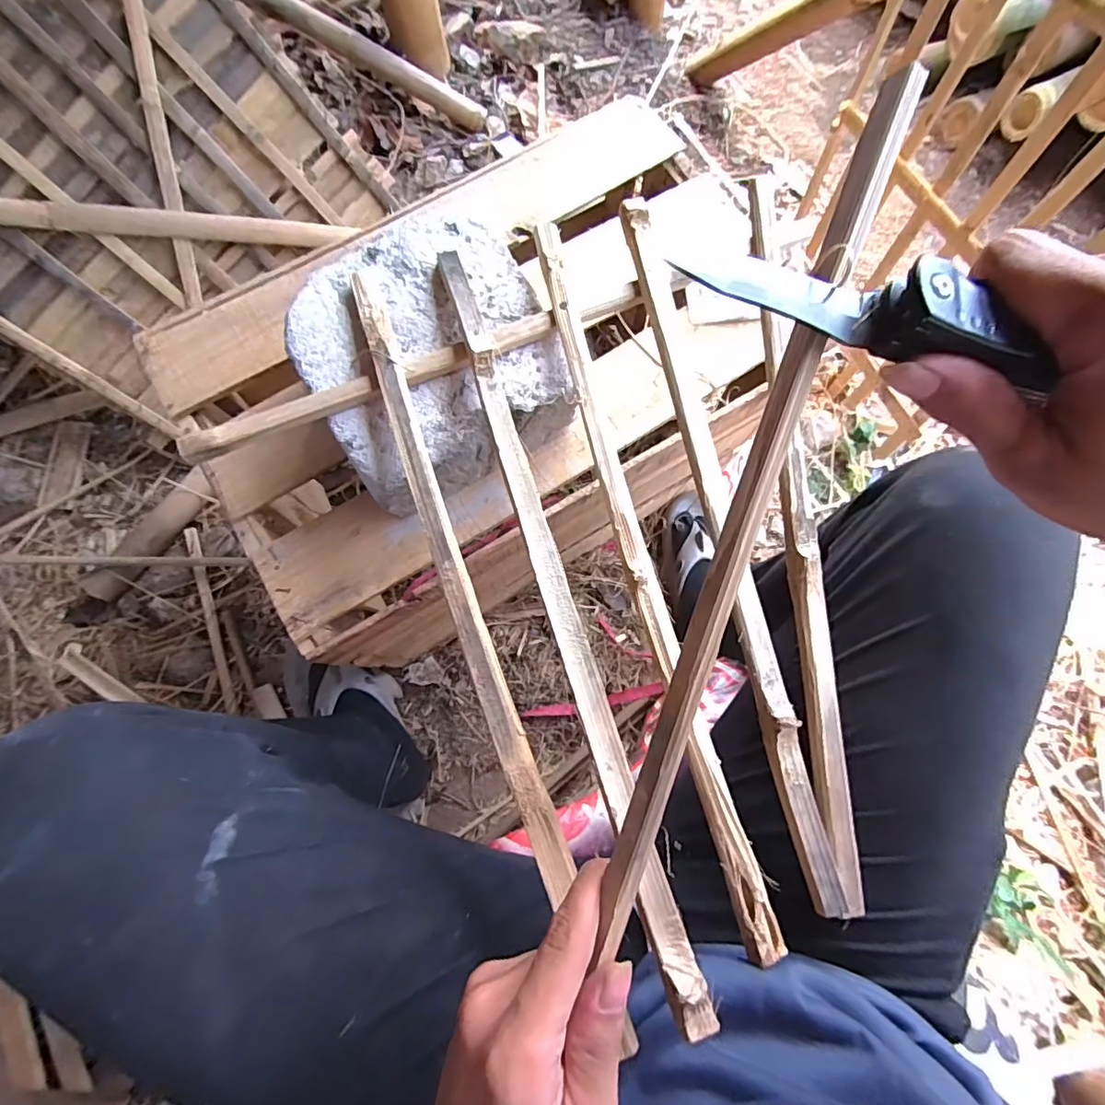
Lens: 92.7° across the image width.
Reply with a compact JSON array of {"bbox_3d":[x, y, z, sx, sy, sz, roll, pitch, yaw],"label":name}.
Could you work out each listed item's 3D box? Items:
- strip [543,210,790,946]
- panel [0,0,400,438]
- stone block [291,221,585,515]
[{"bbox_3d":[0.054,-0.010,0.352,0.025,0.011,0.493,-14,76,-4],"label":"strip"},{"bbox_3d":[-0.551,-0.479,0.696,0.522,0.041,0.423,-45,122,1],"label":"panel"},{"bbox_3d":[-0.098,-0.152,0.452,0.191,0.105,0.203,-31,78,-8],"label":"stone block"}]

